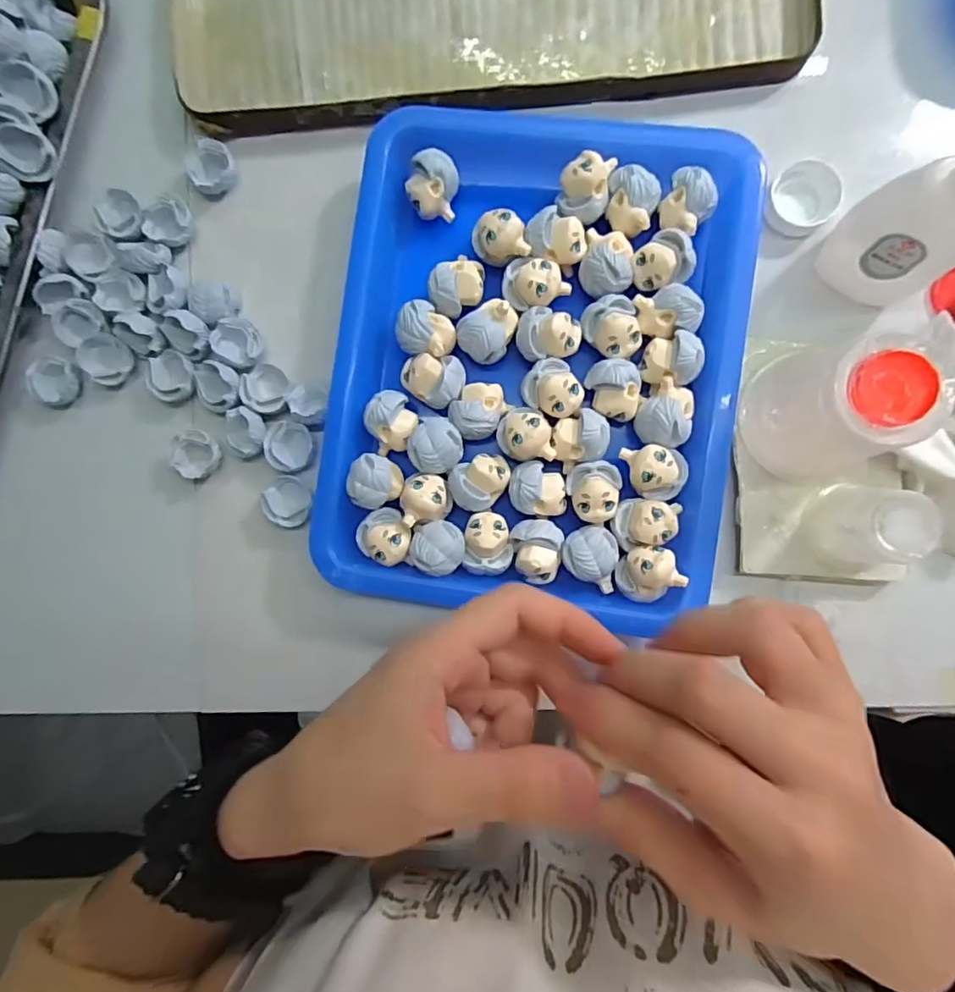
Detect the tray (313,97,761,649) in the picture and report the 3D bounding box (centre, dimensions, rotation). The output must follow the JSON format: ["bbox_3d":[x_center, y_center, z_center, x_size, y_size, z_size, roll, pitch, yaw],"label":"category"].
[{"bbox_3d":[0.024,-0.058,0.249,0.173,0.026,0.215,8,90,6],"label":"tray"}]

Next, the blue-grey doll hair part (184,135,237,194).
[{"bbox_3d":[-0.133,-0.164,0.276,0.023,0.014,0.022,0,89,6],"label":"blue-grey doll hair part"}]

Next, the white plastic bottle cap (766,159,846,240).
[{"bbox_3d":[0.148,-0.135,0.253,0.029,0.010,0.032,42,94,5],"label":"white plastic bottle cap"}]

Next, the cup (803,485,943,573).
[{"bbox_3d":[0.160,0.014,0.227,0.033,0.036,0.036,0,89,6],"label":"cup"}]

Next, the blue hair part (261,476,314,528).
[{"bbox_3d":[-0.091,0.003,0.268,0.019,0.016,0.024,4,90,6],"label":"blue hair part"}]

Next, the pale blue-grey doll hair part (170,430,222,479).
[{"bbox_3d":[-0.137,-0.020,0.273,0.019,0.014,0.023,17,91,6],"label":"pale blue-grey doll hair part"}]

